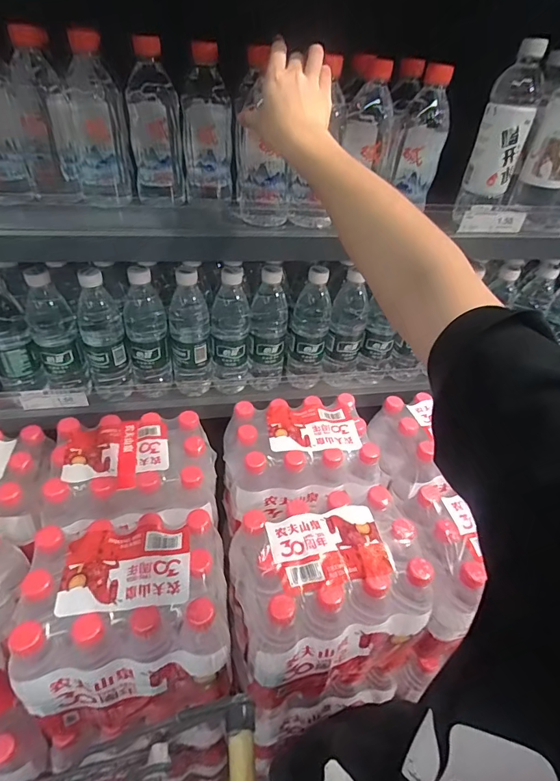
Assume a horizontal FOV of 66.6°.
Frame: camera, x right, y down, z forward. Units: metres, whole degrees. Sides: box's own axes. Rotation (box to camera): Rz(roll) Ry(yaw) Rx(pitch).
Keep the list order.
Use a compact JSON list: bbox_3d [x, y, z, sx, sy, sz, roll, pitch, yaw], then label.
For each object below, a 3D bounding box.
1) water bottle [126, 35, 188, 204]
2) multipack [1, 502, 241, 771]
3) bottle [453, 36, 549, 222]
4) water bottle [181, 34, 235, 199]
[{"bbox_3d":[-0.171,-0.365,0.590,0.067,0.189,0.084,-6,43,-13],"label":"water bottle"},{"bbox_3d":[-0.190,0.309,0.571,0.228,0.232,0.179,-7,43,-13],"label":"multipack"},{"bbox_3d":[0.311,-0.355,0.590,0.066,0.197,0.079,21,44,17],"label":"bottle"},{"bbox_3d":[-0.103,-0.379,0.609,0.067,0.186,0.079,-3,42,-9],"label":"water bottle"}]

